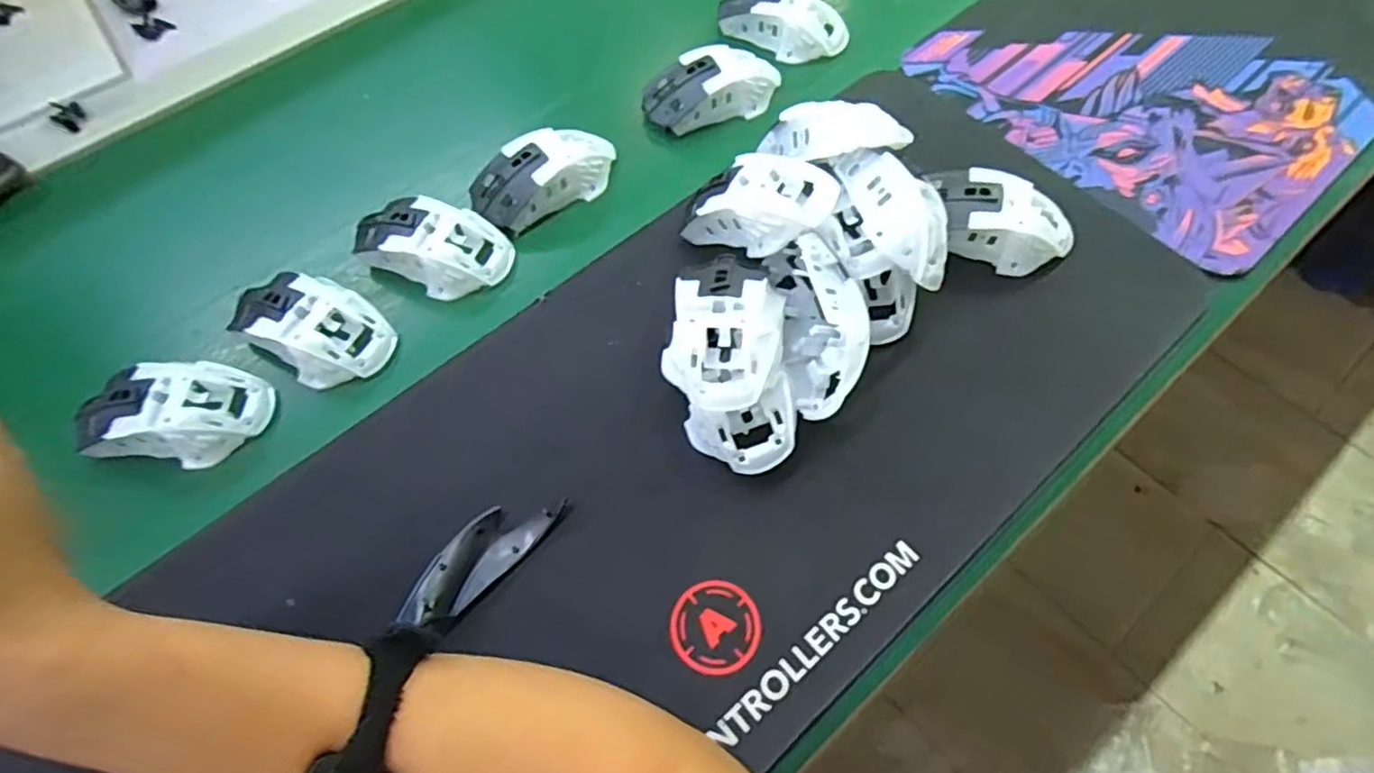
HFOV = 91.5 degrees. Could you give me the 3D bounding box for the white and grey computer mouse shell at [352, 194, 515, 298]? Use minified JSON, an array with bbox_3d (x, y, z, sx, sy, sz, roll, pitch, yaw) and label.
[{"bbox_3d":[-0.180,-0.102,0.468,0.106,0.030,0.059,14,67,11],"label":"white and grey computer mouse shell"}]

